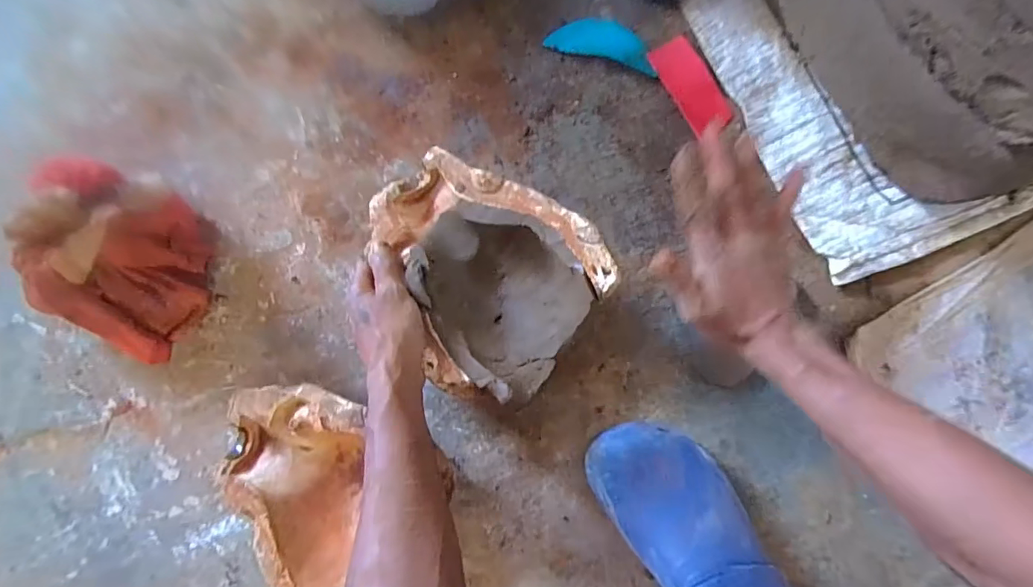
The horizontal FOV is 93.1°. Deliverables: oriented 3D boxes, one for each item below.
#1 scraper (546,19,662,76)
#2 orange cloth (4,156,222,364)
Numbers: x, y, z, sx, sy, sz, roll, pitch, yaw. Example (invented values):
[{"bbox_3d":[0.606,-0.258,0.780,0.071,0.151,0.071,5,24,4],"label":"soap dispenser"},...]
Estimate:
[{"bbox_3d":[0.092,-0.261,0.507,0.115,0.004,0.040,19,92,7],"label":"scraper"},{"bbox_3d":[-0.407,-0.025,0.499,0.113,0.134,0.200,12,91,7],"label":"orange cloth"}]

